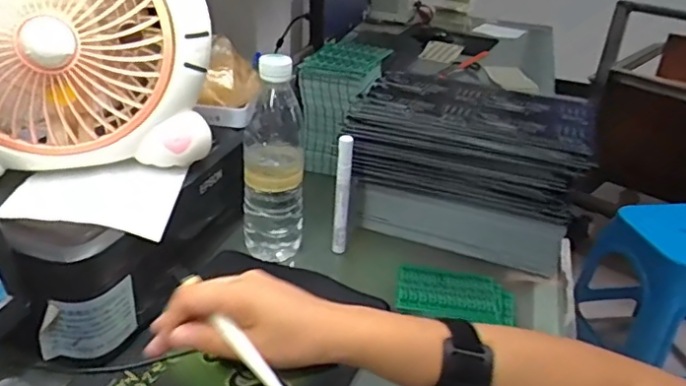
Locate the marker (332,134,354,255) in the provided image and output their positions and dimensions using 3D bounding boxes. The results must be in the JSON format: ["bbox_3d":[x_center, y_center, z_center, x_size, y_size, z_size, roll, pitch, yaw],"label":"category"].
[{"bbox_3d":[-0.001,0.005,0.650,0.018,0.142,0.019,5,29,1],"label":"marker"}]

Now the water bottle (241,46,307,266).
[{"bbox_3d":[-0.073,-0.032,0.631,0.064,0.232,0.074,2,29,-4],"label":"water bottle"}]

